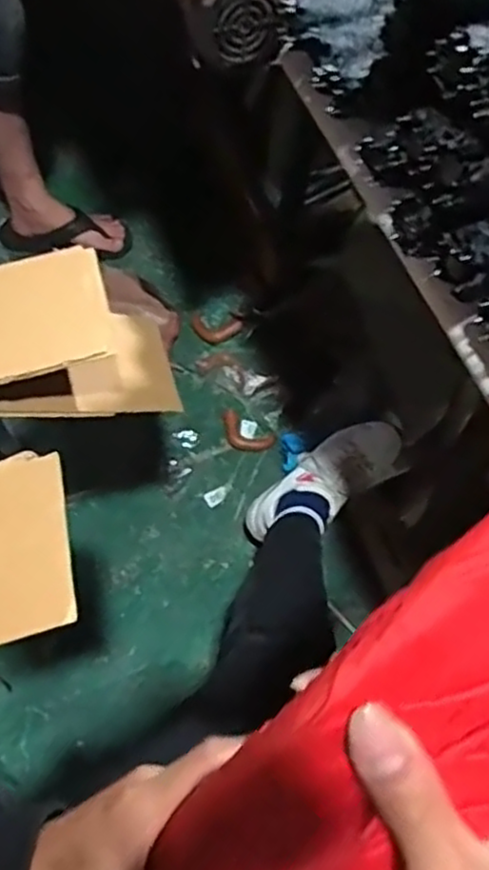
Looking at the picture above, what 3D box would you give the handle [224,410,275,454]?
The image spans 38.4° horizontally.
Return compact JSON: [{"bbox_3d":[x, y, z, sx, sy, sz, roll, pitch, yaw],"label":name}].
[{"bbox_3d":[0.002,0.000,1.299,0.101,0.025,0.054,33,66,16],"label":"handle"}]

